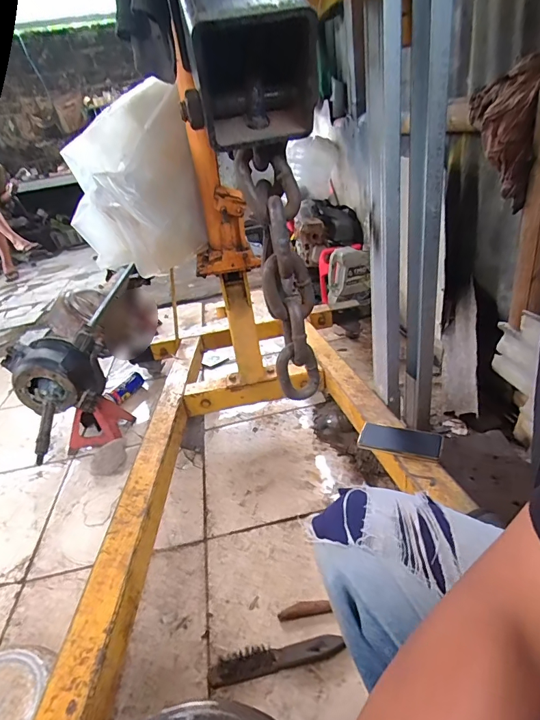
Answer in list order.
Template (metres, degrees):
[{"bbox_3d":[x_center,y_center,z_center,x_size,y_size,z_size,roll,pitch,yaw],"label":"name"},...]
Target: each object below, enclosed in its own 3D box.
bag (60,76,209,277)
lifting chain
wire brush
[{"bbox_3d":[-0.302,-0.351,0.868,0.278,0.334,0.165,-11,29,-2],"label":"bag"},{"bbox_3d":[0.009,-0.054,0.295,0.036,0.180,0.030,12,36,35],"label":"lifting chain"},{"bbox_3d":[0.012,0.504,0.683,0.227,0.040,0.036,-10,29,-5],"label":"wire brush"}]

